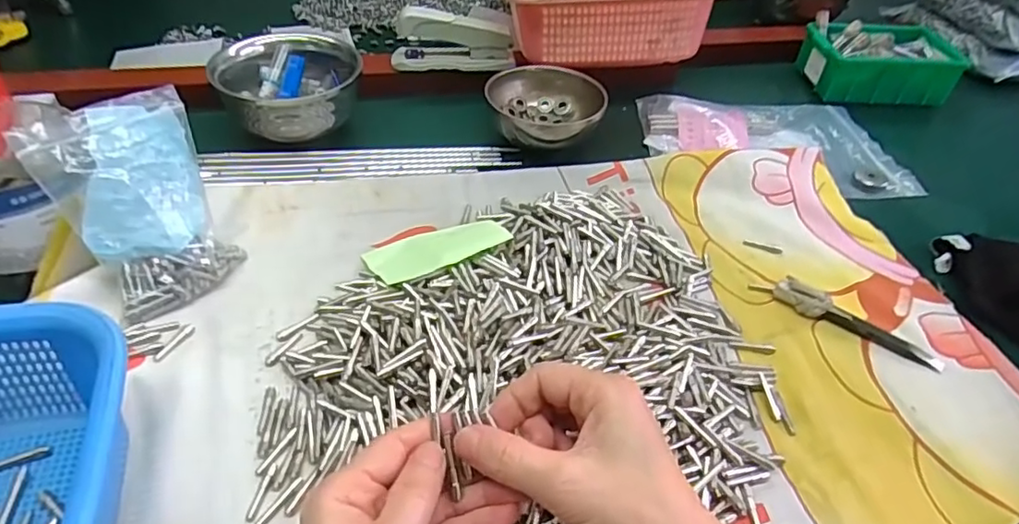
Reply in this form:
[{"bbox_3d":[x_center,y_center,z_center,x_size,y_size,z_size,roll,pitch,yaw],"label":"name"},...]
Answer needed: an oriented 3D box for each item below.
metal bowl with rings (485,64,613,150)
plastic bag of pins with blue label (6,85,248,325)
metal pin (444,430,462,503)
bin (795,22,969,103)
[{"bbox_3d":[0.032,-0.138,0.558,0.107,0.054,0.088,22,46,19],"label":"metal bowl with rings"},{"bbox_3d":[-0.227,-0.037,0.382,0.025,0.130,0.093,3,31,47],"label":"plastic bag of pins with blue label"},{"bbox_3d":[-0.025,0.087,0.261,0.004,0.004,0.027,-7,84,-14],"label":"metal pin"},{"bbox_3d":[0.420,-0.228,0.682,0.158,0.049,0.097,6,43,3],"label":"bin"}]

